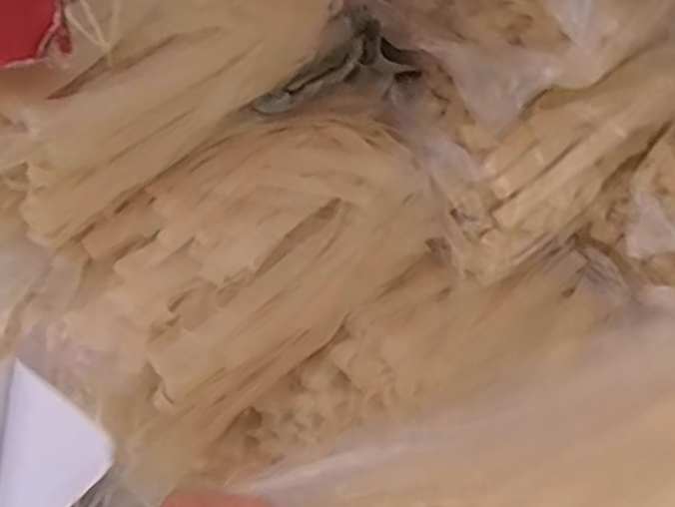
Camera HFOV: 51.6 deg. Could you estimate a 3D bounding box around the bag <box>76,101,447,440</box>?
[{"bbox_3d":[-0.040,-0.018,0.585,0.157,0.116,0.352,40,67,22],"label":"bag"}]

